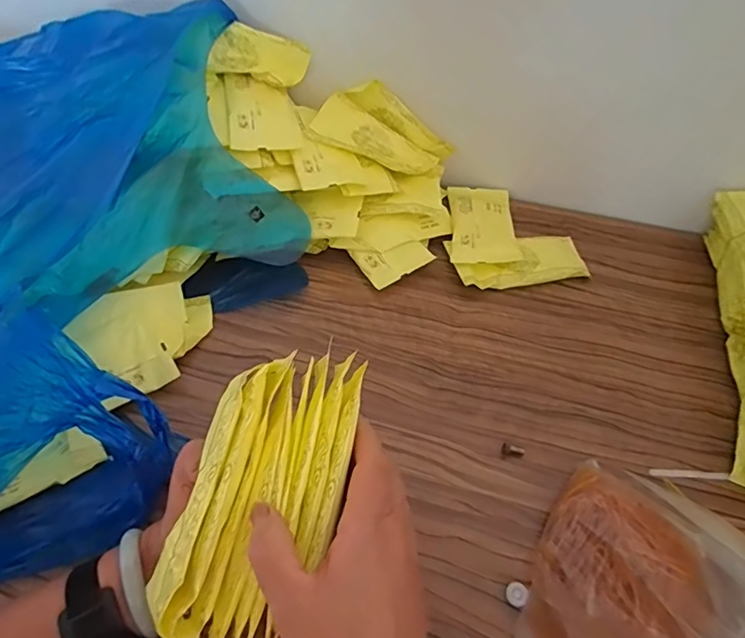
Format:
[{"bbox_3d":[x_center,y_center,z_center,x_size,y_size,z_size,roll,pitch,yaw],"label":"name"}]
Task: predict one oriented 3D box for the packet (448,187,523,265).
[{"bbox_3d":[0.145,-0.126,0.673,0.083,0.008,0.170,8,44,-2],"label":"packet"}]

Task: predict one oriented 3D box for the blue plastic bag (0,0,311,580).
[{"bbox_3d":[-0.378,-0.082,0.523,0.563,0.191,0.588,4,50,3],"label":"blue plastic bag"}]

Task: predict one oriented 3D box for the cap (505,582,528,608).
[{"bbox_3d":[0.113,0.215,0.399,0.016,0.004,0.016,0,50,0],"label":"cap"}]

